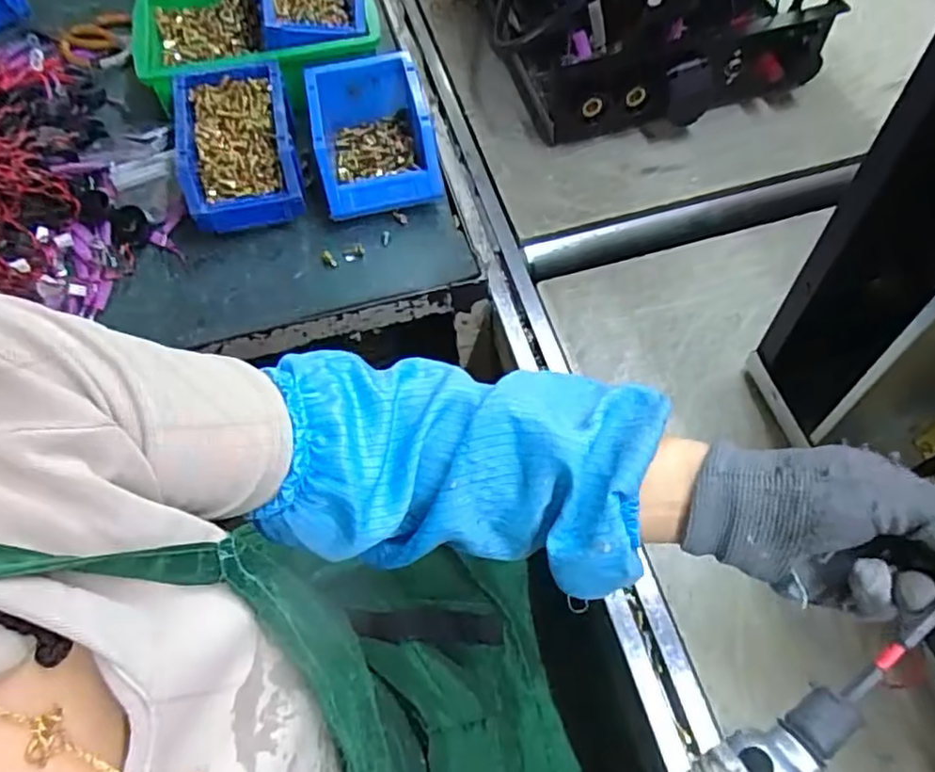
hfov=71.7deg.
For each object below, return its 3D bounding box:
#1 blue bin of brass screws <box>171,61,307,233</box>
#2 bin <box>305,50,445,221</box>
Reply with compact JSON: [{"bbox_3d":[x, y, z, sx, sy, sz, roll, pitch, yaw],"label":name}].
[{"bbox_3d":[-0.219,-0.225,0.631,0.104,0.083,0.162,-14,60,-4],"label":"blue bin of brass screws"},{"bbox_3d":[-0.091,-0.243,0.623,0.107,0.063,0.149,-12,60,-3],"label":"bin"}]

